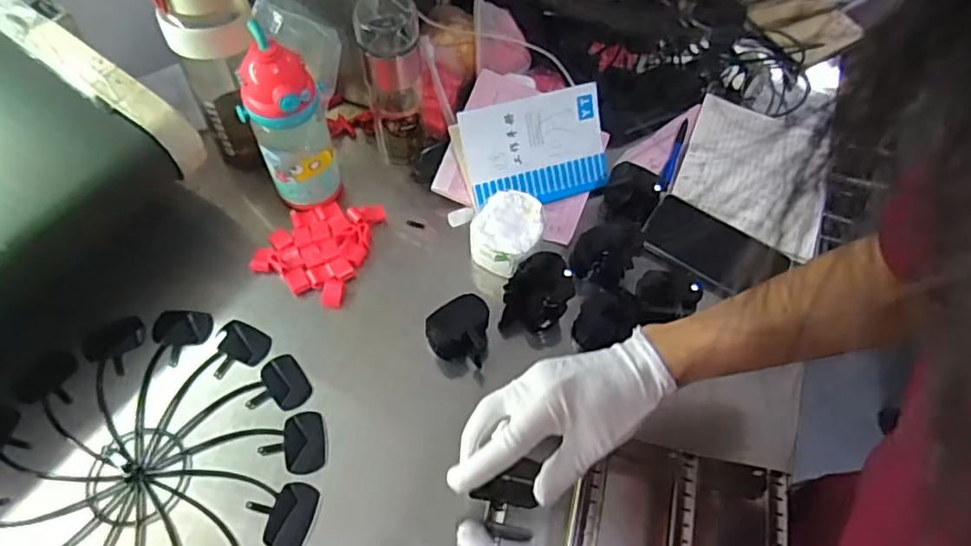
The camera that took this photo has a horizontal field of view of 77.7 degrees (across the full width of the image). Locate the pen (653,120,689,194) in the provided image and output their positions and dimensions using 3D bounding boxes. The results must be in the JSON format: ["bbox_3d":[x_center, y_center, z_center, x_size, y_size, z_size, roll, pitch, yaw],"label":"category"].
[{"bbox_3d":[0.241,-0.150,0.765,0.016,0.010,0.139,25,61,11],"label":"pen"}]

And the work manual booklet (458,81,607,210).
[{"bbox_3d":[0.061,-0.146,0.712,0.169,0.009,0.122,-16,105,-11],"label":"work manual booklet"}]

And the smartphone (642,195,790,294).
[{"bbox_3d":[0.260,-0.031,0.686,0.152,0.007,0.082,31,62,14],"label":"smartphone"}]

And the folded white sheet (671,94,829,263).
[{"bbox_3d":[0.340,-0.137,0.754,0.168,0.010,0.222,22,61,9],"label":"folded white sheet"}]

